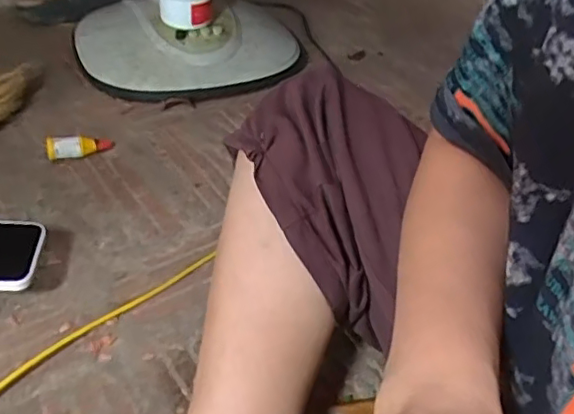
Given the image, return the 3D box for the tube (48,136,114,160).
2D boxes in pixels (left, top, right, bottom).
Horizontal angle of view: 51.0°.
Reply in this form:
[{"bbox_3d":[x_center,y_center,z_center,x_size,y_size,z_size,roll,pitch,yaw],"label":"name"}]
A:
[{"bbox_3d":[-0.240,-0.071,0.693,0.074,0.028,0.019,-4,42,-9],"label":"tube"}]

